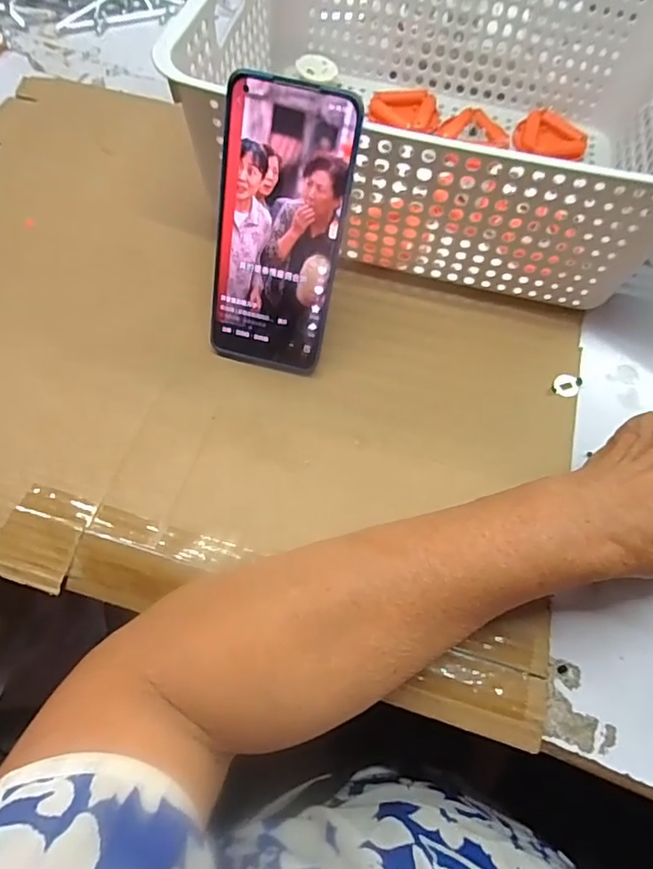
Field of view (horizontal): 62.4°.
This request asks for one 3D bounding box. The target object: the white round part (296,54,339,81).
[{"bbox_3d":[-0.008,-0.338,0.495,0.033,0.010,0.032,1,64,-2],"label":"white round part"}]

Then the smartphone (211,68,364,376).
[{"bbox_3d":[-0.030,-0.119,0.331,0.076,0.165,0.004,14,32,4],"label":"smartphone"}]

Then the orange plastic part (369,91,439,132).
[{"bbox_3d":[0.072,-0.296,0.491,0.061,0.012,0.044,10,64,2],"label":"orange plastic part"}]

